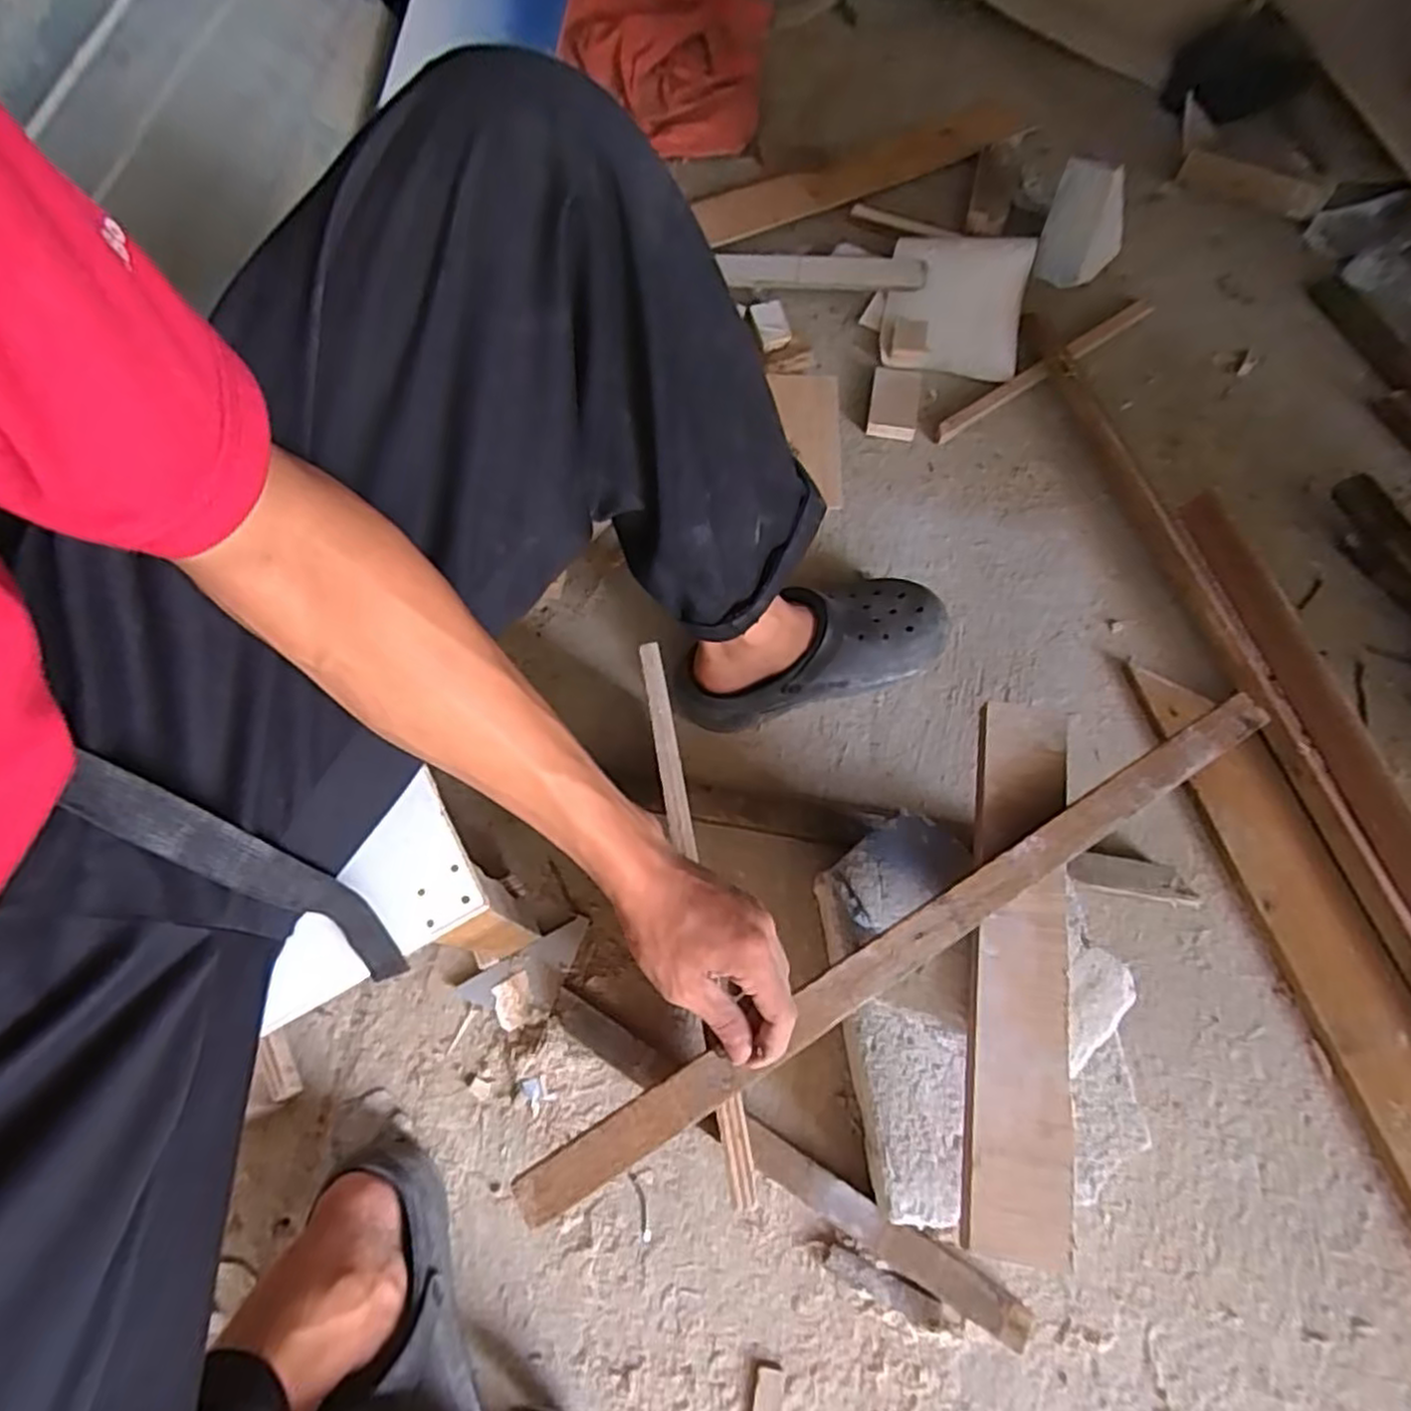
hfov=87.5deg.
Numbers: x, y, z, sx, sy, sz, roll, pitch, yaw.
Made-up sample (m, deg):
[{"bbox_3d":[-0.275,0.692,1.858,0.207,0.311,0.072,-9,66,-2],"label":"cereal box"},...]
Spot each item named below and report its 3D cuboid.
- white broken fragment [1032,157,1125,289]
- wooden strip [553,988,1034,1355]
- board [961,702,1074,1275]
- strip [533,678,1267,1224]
[{"bbox_3d":[0.490,-0.616,0.953,0.102,0.123,0.065,24,68,11],"label":"white broken fragment"},{"bbox_3d":[0.051,0.354,0.581,0.413,0.024,0.032,29,69,13],"label":"wooden strip"},{"bbox_3d":[0.213,0.164,0.497,0.064,0.019,0.350,8,66,5],"label":"board"},{"bbox_3d":[0.151,0.144,0.482,0.587,0.009,0.029,-29,68,-13],"label":"strip"}]

